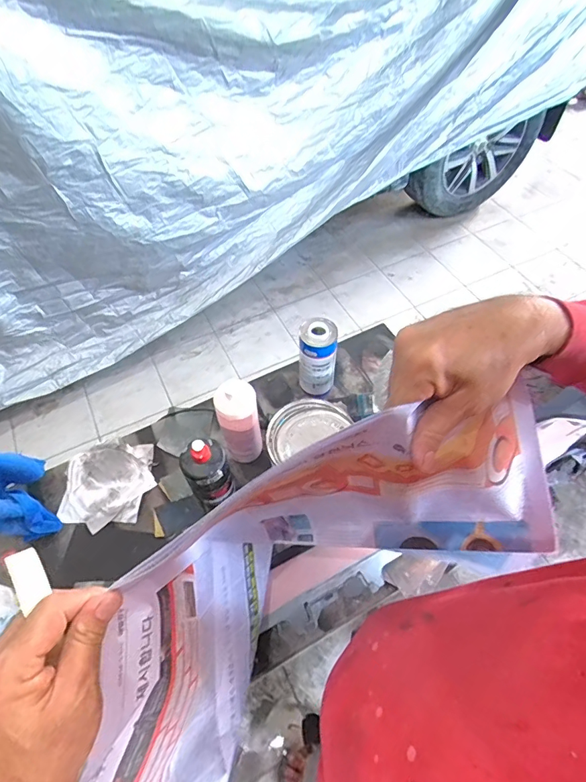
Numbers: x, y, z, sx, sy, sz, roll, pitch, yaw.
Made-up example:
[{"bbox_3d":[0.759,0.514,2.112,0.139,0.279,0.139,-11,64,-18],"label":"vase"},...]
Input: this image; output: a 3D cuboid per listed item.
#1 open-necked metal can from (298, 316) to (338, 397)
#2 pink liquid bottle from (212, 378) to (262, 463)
[{"bbox_3d":[0.058,-0.078,1.009,0.081,0.180,0.087,-1,56,1],"label":"open-necked metal can"},{"bbox_3d":[-0.109,0.074,0.918,0.075,0.244,0.071,-1,56,1],"label":"pink liquid bottle"}]

